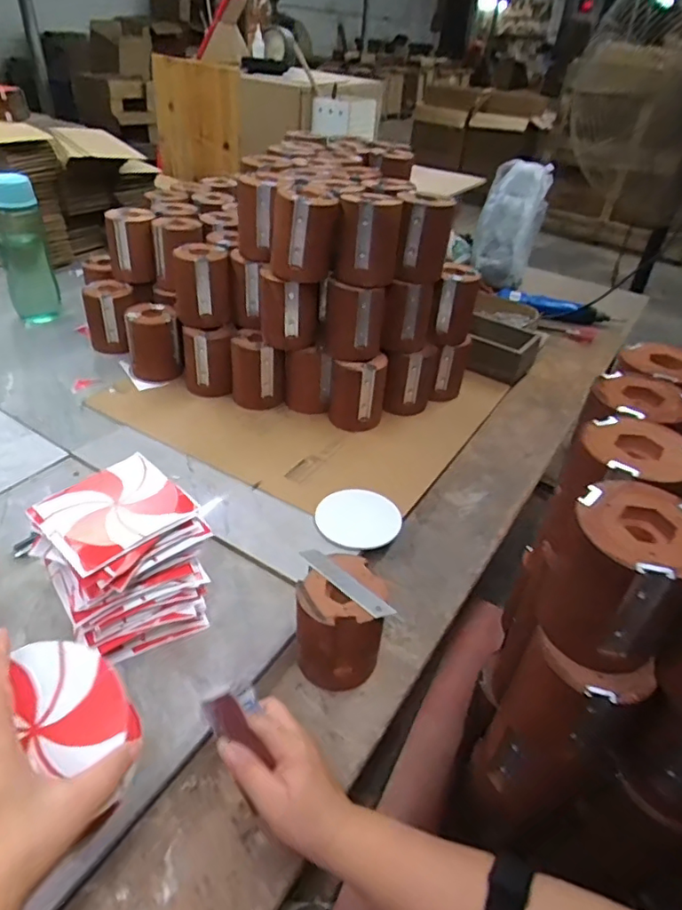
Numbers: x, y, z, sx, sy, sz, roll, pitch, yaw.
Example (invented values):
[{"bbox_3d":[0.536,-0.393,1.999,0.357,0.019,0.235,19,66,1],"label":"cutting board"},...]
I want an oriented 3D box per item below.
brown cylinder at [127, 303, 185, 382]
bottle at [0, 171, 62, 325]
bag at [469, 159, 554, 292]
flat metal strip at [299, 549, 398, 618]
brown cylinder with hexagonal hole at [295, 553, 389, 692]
[{"bbox_3d":[-0.292,-0.174,0.880,0.077,0.098,0.078,-13,42,-21],"label":"brown cylinder"},{"bbox_3d":[-0.534,-0.340,0.945,0.066,0.229,0.066,19,40,16],"label":"bottle"},{"bbox_3d":[0.383,-0.526,1.285,0.142,0.228,0.170,13,39,10],"label":"bag"},{"bbox_3d":[0.003,0.111,0.493,0.098,0.004,0.017,33,61,32],"label":"flat metal strip"},{"bbox_3d":[-0.001,0.150,0.512,0.074,0.090,0.081,3,38,-3],"label":"brown cylinder with hexagonal hole"}]

